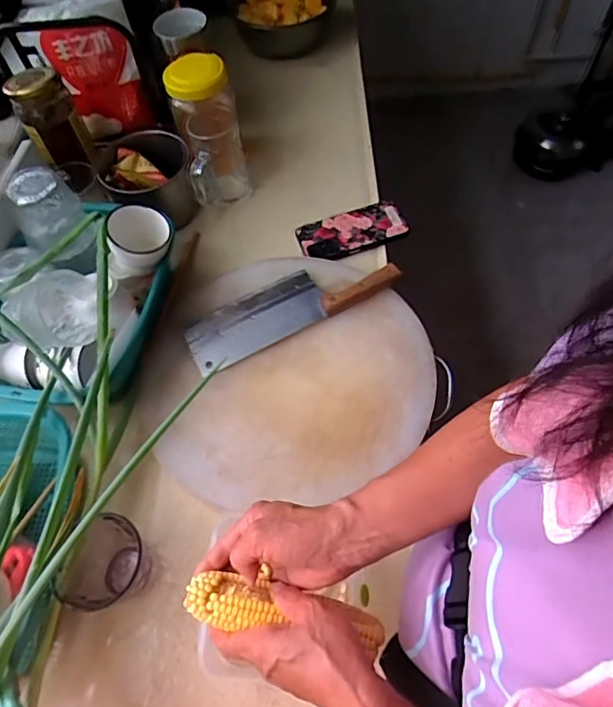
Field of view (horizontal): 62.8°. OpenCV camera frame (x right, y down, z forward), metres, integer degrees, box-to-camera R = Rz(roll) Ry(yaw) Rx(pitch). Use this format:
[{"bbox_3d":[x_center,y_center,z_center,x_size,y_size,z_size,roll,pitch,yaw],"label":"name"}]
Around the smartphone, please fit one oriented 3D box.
[{"bbox_3d":[0.070,-0.191,0.776,0.160,0.015,0.081,-20,59,-7],"label":"smartphone"}]

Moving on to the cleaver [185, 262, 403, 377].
[{"bbox_3d":[-0.022,-0.069,0.684,0.293,0.036,0.095,-24,63,-11],"label":"cleaver"}]

